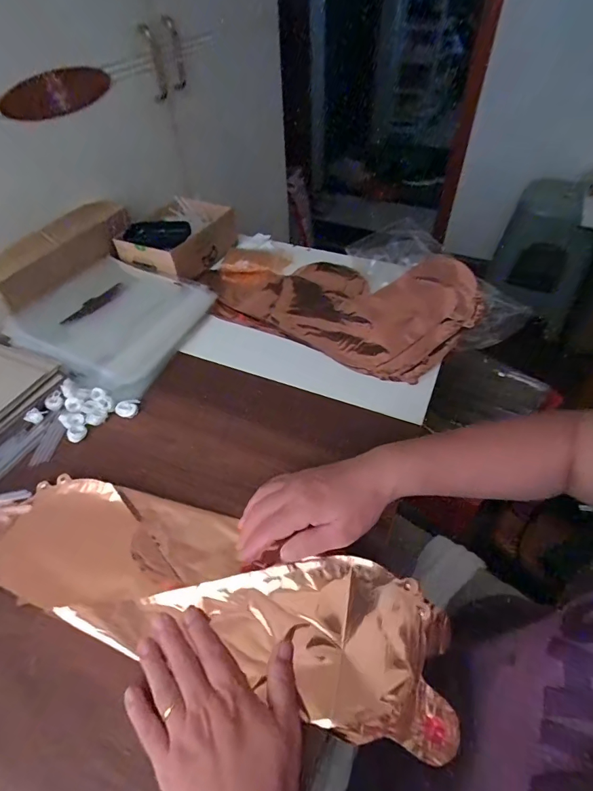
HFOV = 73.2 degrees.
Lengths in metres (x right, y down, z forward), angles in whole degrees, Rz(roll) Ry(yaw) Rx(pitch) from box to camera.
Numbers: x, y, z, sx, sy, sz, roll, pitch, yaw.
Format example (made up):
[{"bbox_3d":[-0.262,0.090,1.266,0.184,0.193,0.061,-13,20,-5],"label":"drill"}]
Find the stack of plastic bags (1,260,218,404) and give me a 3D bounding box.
[{"bbox_3d":[-0.271,-0.112,0.593,0.221,0.049,0.225,16,51,17],"label":"stack of plastic bags"}]

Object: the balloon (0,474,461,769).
[{"bbox_3d":[-0.078,0.168,0.355,0.416,0.023,0.122,13,50,13],"label":"balloon"}]

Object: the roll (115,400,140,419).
[{"bbox_3d":[-0.210,0.016,0.496,0.027,0.009,0.023,6,90,-11],"label":"roll"}]

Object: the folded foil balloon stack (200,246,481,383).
[{"bbox_3d":[0.050,-0.165,0.625,0.415,0.035,0.231,22,53,21],"label":"folded foil balloon stack"}]

